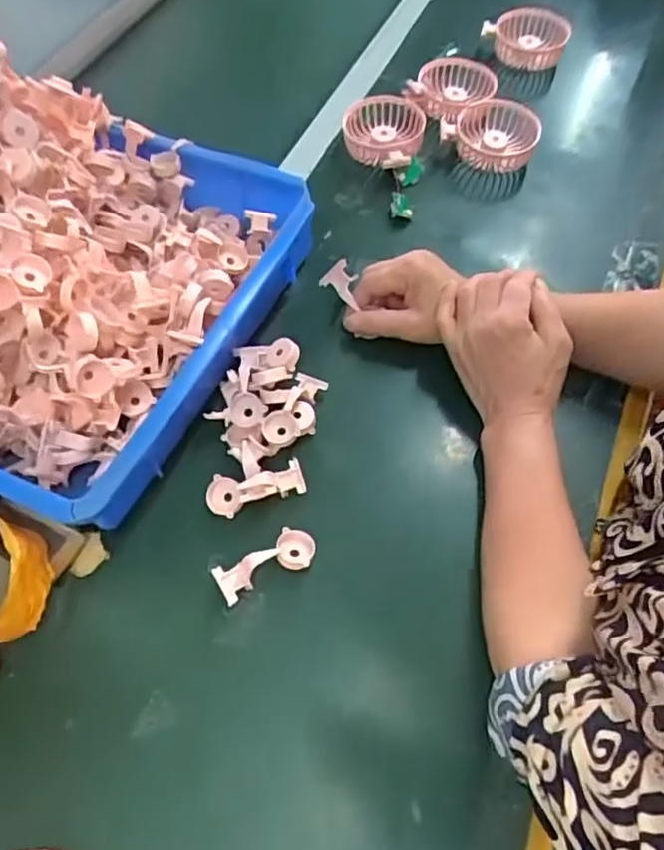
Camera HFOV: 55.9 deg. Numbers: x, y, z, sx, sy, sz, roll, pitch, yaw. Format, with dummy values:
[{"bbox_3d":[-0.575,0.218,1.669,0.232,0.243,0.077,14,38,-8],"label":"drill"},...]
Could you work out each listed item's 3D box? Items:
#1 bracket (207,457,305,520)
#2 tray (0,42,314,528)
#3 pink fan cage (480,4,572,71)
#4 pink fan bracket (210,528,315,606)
[{"bbox_3d":[-0.061,0.047,0.492,0.077,0.019,0.031,-12,59,-6],"label":"bracket"},{"bbox_3d":[-0.304,-0.176,0.544,0.491,0.178,0.371,24,62,16],"label":"tray"},{"bbox_3d":[0.248,-0.490,0.789,0.104,0.029,0.100,-5,59,-1],"label":"pink fan cage"},{"bbox_3d":[-0.049,0.101,0.465,0.075,0.026,0.033,-24,61,-13],"label":"pink fan bracket"}]

